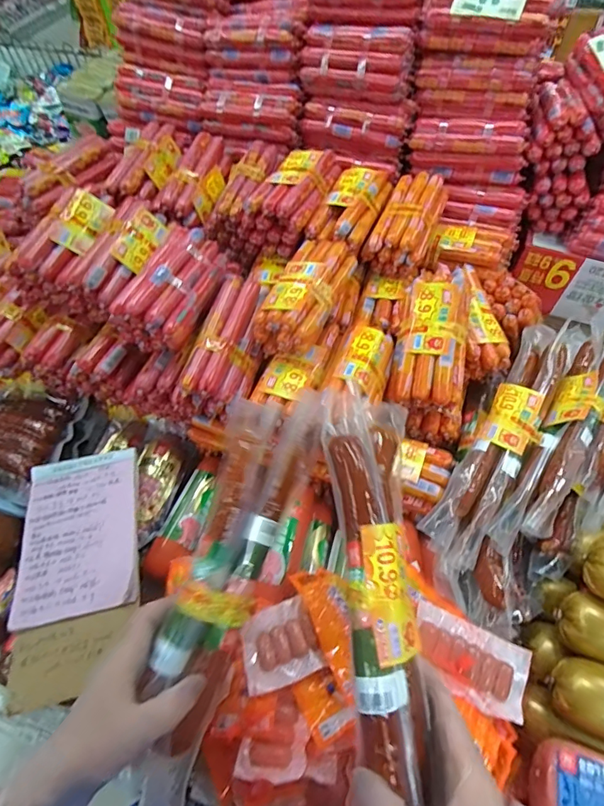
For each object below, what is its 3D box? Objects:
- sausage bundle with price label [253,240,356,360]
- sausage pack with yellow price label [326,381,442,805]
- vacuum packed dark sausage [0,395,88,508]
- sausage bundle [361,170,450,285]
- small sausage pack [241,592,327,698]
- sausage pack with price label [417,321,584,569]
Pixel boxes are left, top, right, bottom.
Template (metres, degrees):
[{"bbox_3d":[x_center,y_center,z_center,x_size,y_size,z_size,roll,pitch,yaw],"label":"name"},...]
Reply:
[{"bbox_3d":[0.008,-0.135,0.558,0.076,0.052,0.170,20,59,14],"label":"sausage bundle with price label"},{"bbox_3d":[0.057,0.111,0.330,0.061,0.047,0.275,-3,64,0],"label":"sausage pack with yellow price label"},{"bbox_3d":[-0.396,0.043,0.608,0.176,0.036,0.148,13,58,10],"label":"vacuum packed dark sausage"},{"bbox_3d":[0.148,-0.247,0.635,0.079,0.059,0.158,20,67,19],"label":"sausage bundle"},{"bbox_3d":[-0.022,0.224,0.424,0.068,0.013,0.064,-18,58,-10],"label":"small sausage pack"},{"bbox_3d":[0.238,0.023,0.517,0.063,0.034,0.324,29,62,20],"label":"sausage pack with price label"}]

